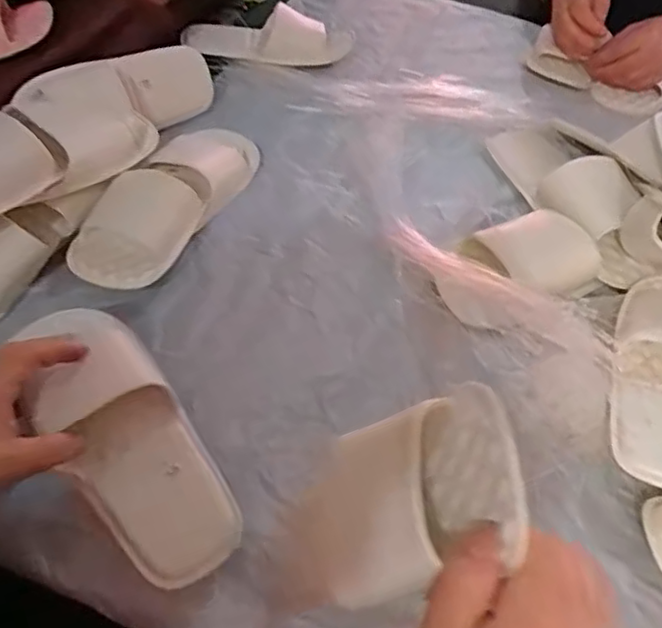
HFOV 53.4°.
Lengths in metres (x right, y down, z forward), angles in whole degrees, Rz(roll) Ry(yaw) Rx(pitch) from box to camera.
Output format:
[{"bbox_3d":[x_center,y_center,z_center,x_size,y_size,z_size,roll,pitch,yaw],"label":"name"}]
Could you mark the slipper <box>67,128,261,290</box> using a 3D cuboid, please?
[{"bbox_3d":[-0.156,-0.123,0.665,0.110,0.056,0.255,20,52,12],"label":"slipper"}]

